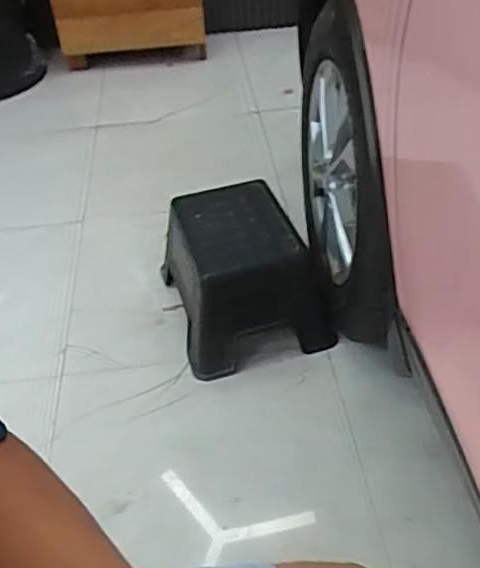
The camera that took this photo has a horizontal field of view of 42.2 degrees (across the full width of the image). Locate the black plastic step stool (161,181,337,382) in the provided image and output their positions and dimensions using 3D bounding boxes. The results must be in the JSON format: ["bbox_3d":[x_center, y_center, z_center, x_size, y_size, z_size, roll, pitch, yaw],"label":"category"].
[{"bbox_3d":[-0.003,-0.018,1.526,0.329,0.289,0.400,-14,41,-11],"label":"black plastic step stool"}]

